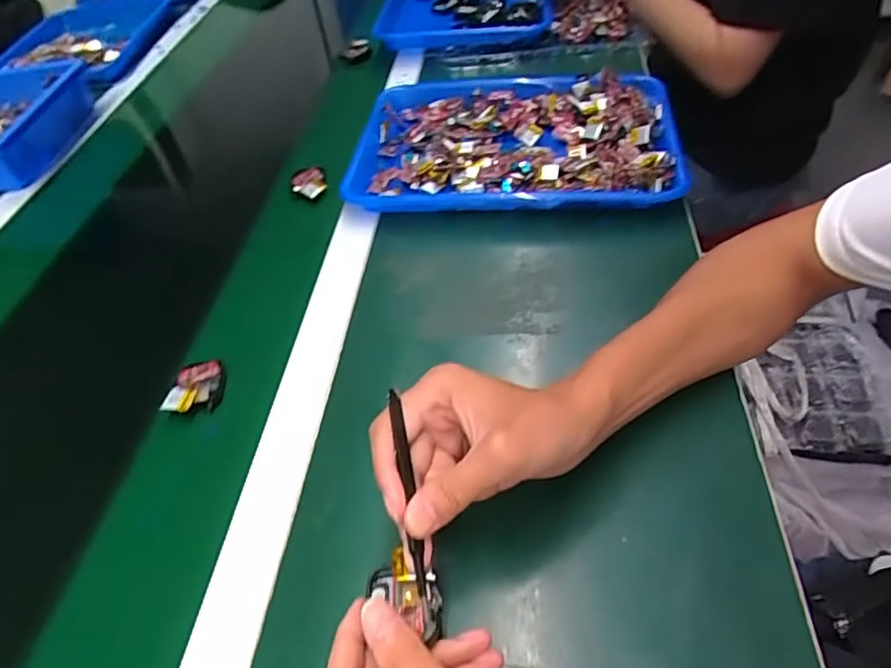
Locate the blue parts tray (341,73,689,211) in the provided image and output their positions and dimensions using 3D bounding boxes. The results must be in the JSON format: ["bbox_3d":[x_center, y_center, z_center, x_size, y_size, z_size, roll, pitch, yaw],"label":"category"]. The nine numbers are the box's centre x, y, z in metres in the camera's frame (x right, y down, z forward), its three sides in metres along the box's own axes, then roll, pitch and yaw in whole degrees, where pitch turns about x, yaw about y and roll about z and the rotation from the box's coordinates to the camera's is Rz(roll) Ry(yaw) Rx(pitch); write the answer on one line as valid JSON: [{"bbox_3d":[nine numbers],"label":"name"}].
[{"bbox_3d":[0.072,-0.206,0.664,0.340,0.043,0.248,0,47,10],"label":"blue parts tray"}]

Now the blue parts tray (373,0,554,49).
[{"bbox_3d":[0.039,-0.552,0.980,0.257,0.031,0.380,-1,47,9],"label":"blue parts tray"}]

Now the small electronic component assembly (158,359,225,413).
[{"bbox_3d":[-0.196,0.039,0.475,0.039,0.012,0.051,-3,46,2],"label":"small electronic component assembly"}]

